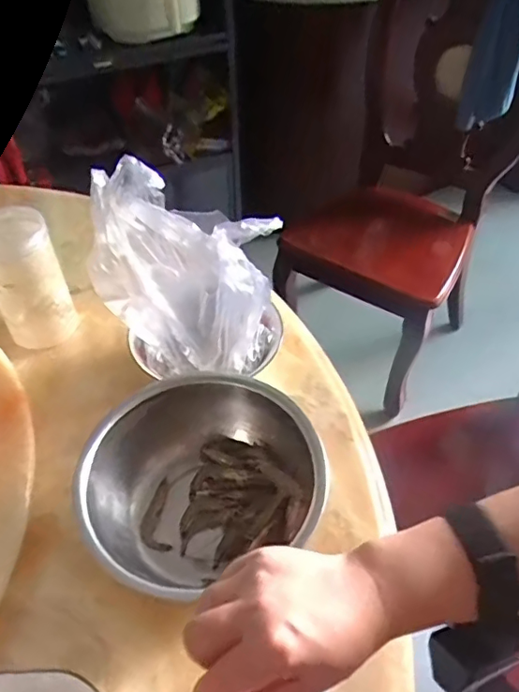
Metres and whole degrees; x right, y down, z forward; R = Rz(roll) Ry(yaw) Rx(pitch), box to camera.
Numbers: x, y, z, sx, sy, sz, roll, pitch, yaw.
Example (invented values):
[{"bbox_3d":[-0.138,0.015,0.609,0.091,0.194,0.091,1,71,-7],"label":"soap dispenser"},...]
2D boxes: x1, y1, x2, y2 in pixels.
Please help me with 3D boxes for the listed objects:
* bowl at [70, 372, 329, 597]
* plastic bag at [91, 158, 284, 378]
[{"bbox_3d":[-0.053,0.124,0.494,0.200,0.088,0.176,-14,49,-13],"label":"bowl"},{"bbox_3d":[-0.074,-0.070,0.528,0.156,0.190,0.096,19,50,17],"label":"plastic bag"}]

